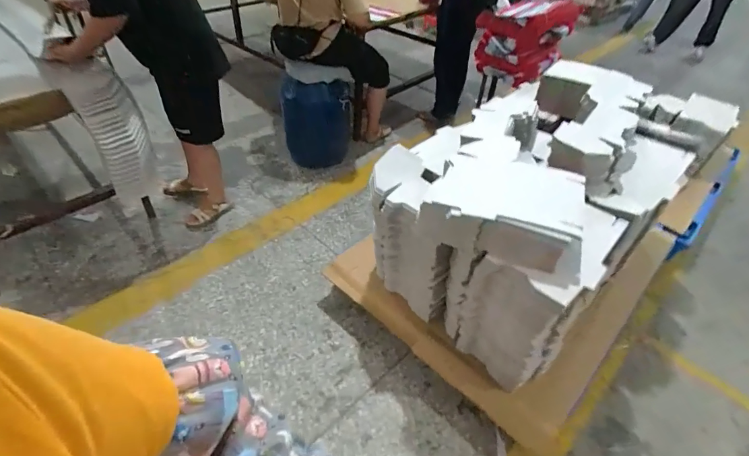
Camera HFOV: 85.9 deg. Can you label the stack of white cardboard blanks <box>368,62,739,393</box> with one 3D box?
[{"bbox_3d":[0.539,-0.073,1.431,0.944,0.660,0.677,-28,49,-32],"label":"stack of white cardboard blanks"}]

